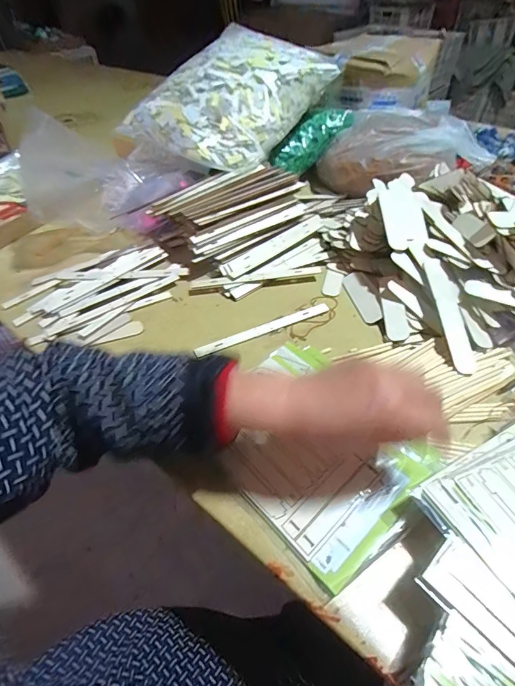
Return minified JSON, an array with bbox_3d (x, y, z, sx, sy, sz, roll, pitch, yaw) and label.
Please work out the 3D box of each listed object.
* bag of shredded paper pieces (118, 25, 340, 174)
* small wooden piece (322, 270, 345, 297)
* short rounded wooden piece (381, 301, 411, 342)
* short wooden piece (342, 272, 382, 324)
[{"bbox_3d":[-0.042,-0.452,0.662,0.238,0.089,0.342,37,79,-1],"label":"bag of shredded paper pieces"},{"bbox_3d":[0.118,-0.092,0.566,0.028,0.004,0.061,12,49,13],"label":"small wooden piece"},{"bbox_3d":[0.186,-0.031,0.490,0.028,0.004,0.065,-8,61,17],"label":"short rounded wooden piece"},{"bbox_3d":[0.152,-0.069,0.534,0.029,0.004,0.103,-25,47,10],"label":"short wooden piece"}]

